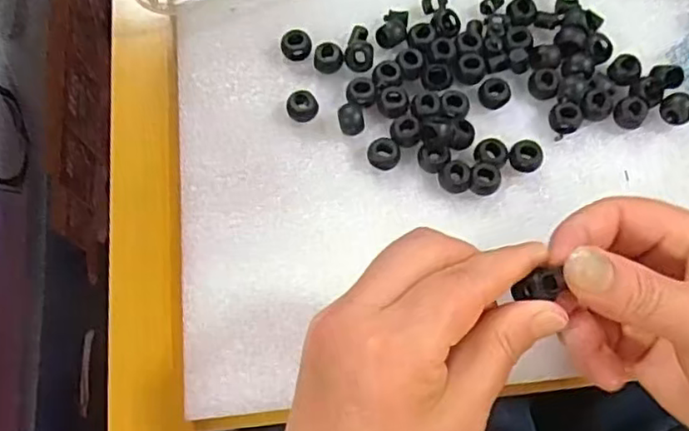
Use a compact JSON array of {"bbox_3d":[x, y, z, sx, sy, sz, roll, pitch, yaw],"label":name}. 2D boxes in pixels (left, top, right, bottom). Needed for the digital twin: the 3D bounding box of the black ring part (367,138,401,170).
[{"bbox_3d":[0.022,-0.034,0.352,0.017,0.010,0.015,8,72,5],"label":"black ring part"}]

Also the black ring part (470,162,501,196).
[{"bbox_3d":[0.076,-0.020,0.347,0.015,0.010,0.017,6,72,4],"label":"black ring part"}]

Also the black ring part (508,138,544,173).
[{"bbox_3d":[0.100,-0.033,0.350,0.018,0.010,0.016,34,76,12],"label":"black ring part"}]

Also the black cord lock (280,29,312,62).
[{"bbox_3d":[-0.028,-0.100,0.375,0.017,0.011,0.015,-9,71,-1],"label":"black cord lock"}]

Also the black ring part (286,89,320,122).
[{"bbox_3d":[-0.024,-0.062,0.362,0.016,0.012,0.015,-1,72,2],"label":"black ring part"}]

